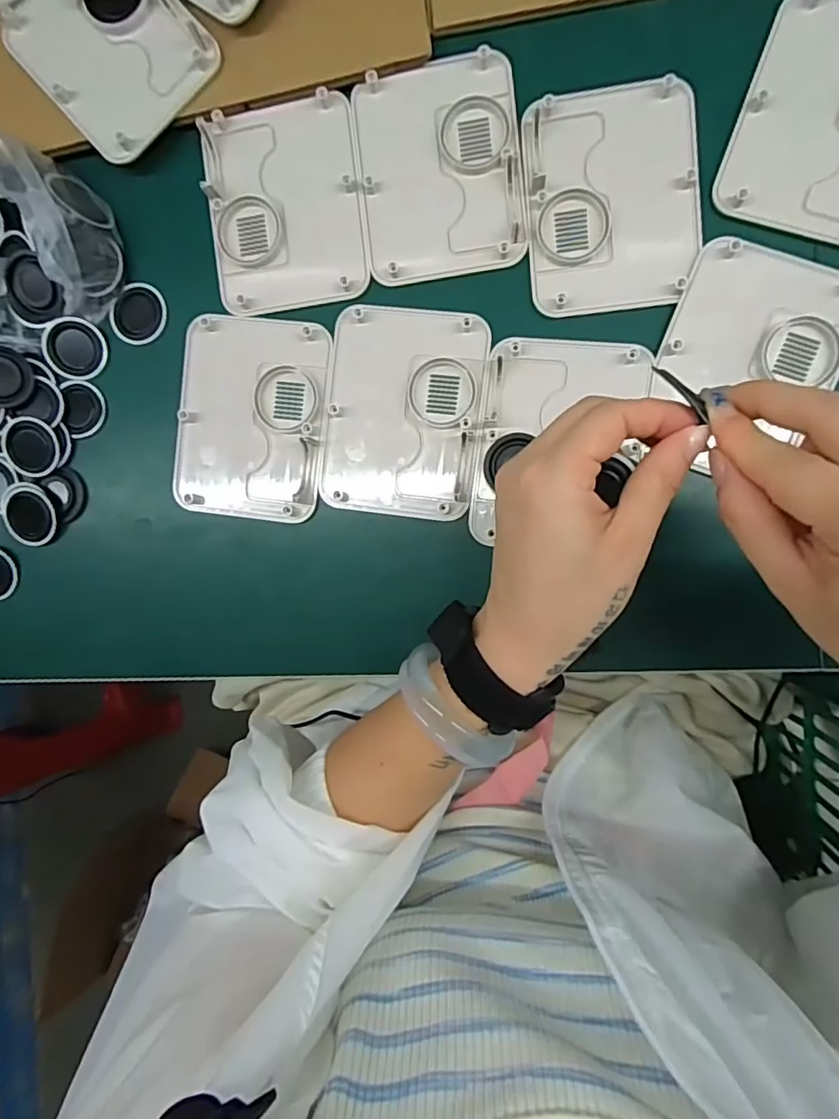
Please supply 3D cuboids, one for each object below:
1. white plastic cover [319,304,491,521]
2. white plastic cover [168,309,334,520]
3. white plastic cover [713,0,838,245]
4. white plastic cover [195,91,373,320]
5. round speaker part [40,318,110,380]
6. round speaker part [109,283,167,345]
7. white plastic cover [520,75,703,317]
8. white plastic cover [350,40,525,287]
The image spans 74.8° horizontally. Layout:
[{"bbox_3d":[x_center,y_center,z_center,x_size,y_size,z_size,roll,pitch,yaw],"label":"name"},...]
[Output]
[{"bbox_3d":[-0.011,-0.091,0.341,0.097,0.009,0.124,7,95,6],"label":"white plastic cover"},{"bbox_3d":[-0.109,-0.090,0.353,0.098,0.008,0.125,8,95,6],"label":"white plastic cover"},{"bbox_3d":[0.232,-0.248,0.304,0.095,0.014,0.130,19,96,5],"label":"white plastic cover"},{"bbox_3d":[-0.085,-0.220,0.343,0.095,0.009,0.121,-6,93,7],"label":"white plastic cover"},{"bbox_3d":[-0.228,-0.139,0.364,0.039,0.004,0.037,-2,106,-7],"label":"round speaker part"},{"bbox_3d":[-0.185,-0.162,0.363,0.036,0.004,0.038,0,94,7],"label":"round speaker part"},{"bbox_3d":[0.112,-0.210,0.319,0.096,0.009,0.122,-4,93,7],"label":"white plastic cover"},{"bbox_3d":[0.012,-0.234,0.332,0.096,0.006,0.121,-6,93,7],"label":"white plastic cover"}]

